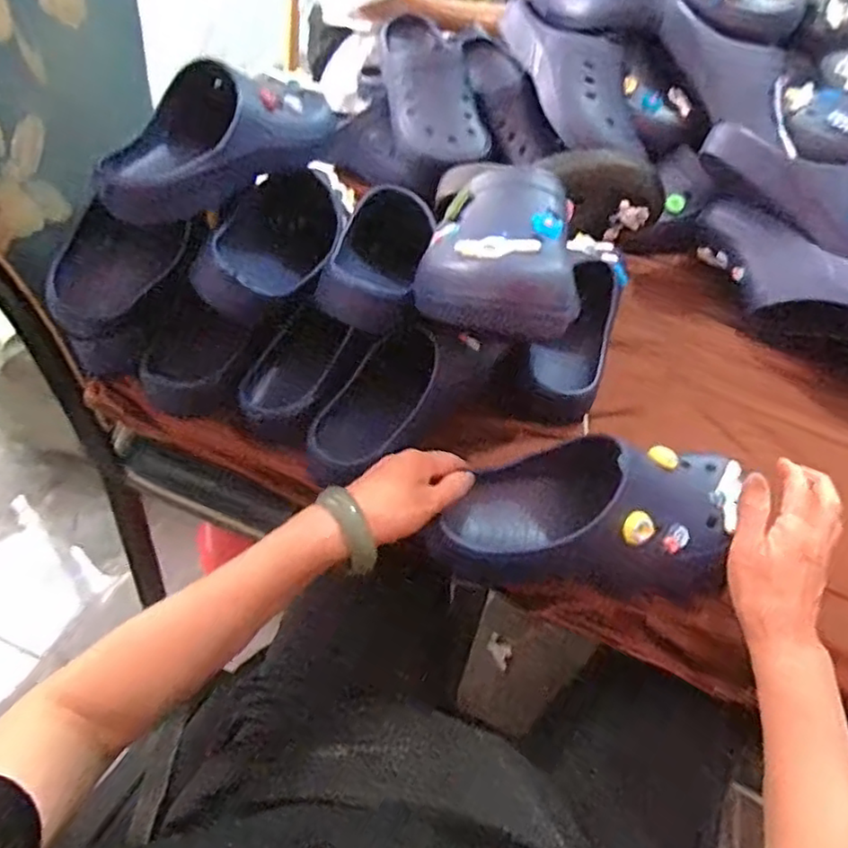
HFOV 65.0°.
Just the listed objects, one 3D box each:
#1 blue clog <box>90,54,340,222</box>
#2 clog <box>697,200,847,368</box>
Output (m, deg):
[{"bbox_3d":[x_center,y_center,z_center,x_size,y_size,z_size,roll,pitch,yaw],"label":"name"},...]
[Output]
[{"bbox_3d":[-0.184,-0.258,0.593,0.087,0.075,0.252,35,54,23],"label":"blue clog"},{"bbox_3d":[0.428,-0.157,0.764,0.091,0.091,0.280,-30,58,-28],"label":"clog"}]

